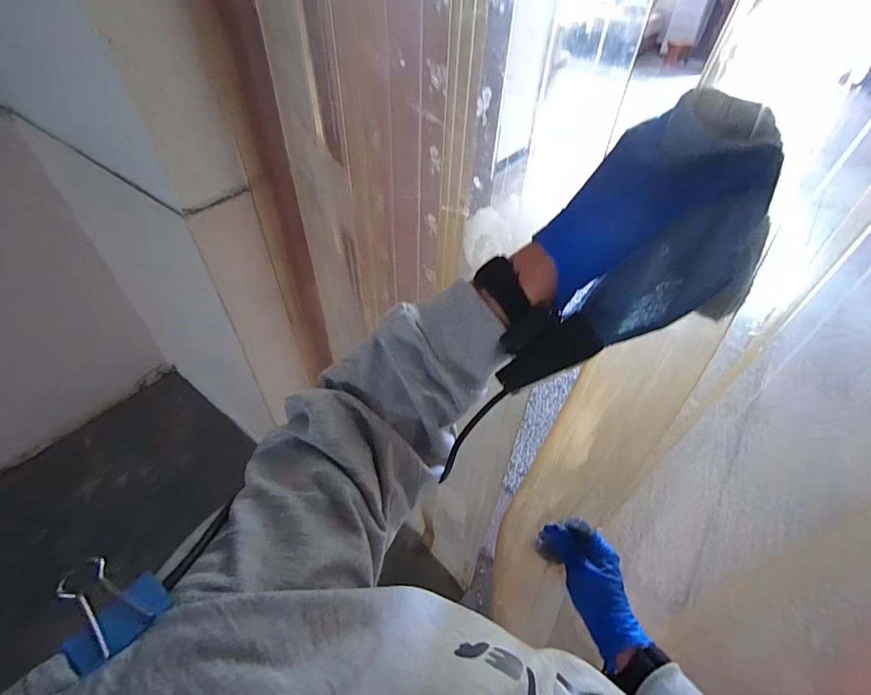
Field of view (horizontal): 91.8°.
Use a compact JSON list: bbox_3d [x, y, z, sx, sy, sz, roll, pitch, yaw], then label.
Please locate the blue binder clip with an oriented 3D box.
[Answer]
[{"bbox_3d":[-0.127,0.099,0.163,0.034,0.014,0.031,29,51,22],"label":"blue binder clip"}]

